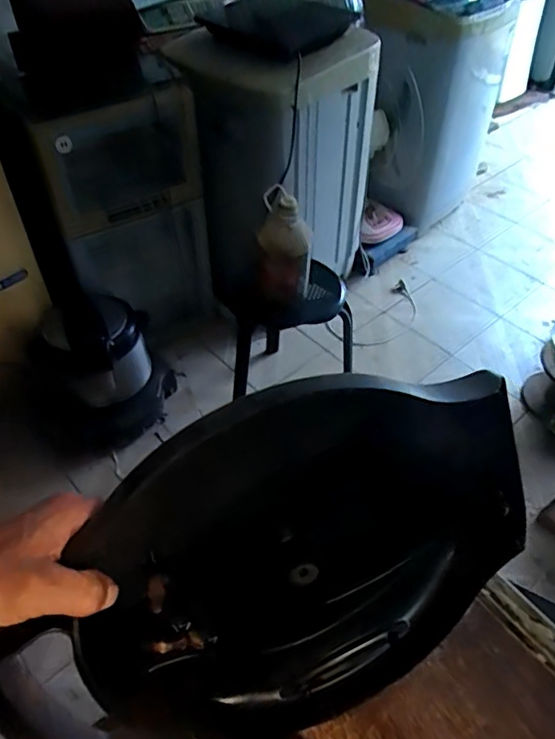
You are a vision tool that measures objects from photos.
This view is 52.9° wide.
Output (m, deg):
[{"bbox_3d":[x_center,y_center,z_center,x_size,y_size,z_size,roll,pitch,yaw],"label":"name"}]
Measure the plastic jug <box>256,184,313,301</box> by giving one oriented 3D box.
[{"bbox_3d":[0.014,-0.274,1.260,0.113,0.243,0.100,-3,47,-4],"label":"plastic jug"}]

